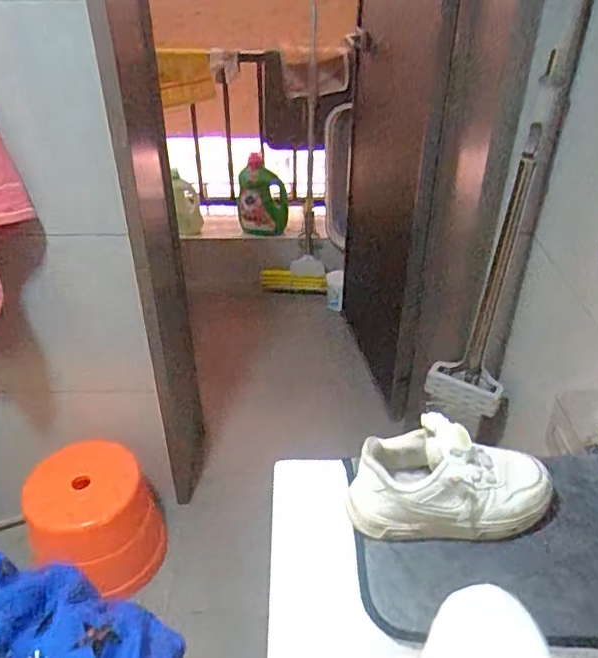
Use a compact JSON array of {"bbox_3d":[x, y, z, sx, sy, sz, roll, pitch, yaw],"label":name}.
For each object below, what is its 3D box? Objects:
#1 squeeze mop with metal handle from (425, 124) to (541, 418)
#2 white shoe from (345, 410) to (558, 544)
[{"bbox_3d":[0.347,-0.072,1.141,0.147,0.541,0.146,9,36,13],"label":"squeeze mop with metal handle"},{"bbox_3d":[0.142,0.140,0.557,0.191,0.106,0.072,-1,35,-1],"label":"white shoe"}]

